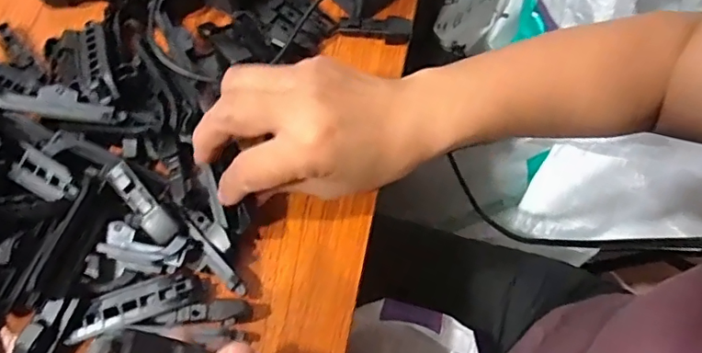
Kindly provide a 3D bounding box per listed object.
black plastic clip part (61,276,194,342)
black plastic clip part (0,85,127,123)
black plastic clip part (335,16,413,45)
[{"bbox_3d":[-0.113,0.066,0.266,0.062,0.005,0.018,-17,69,-12],"label":"black plastic clip part"},{"bbox_3d":[-0.163,-0.041,0.283,0.073,0.004,0.018,9,66,-15],"label":"black plastic clip part"},{"bbox_3d":[0.017,-0.103,0.363,0.051,0.008,0.018,2,66,-5],"label":"black plastic clip part"}]

